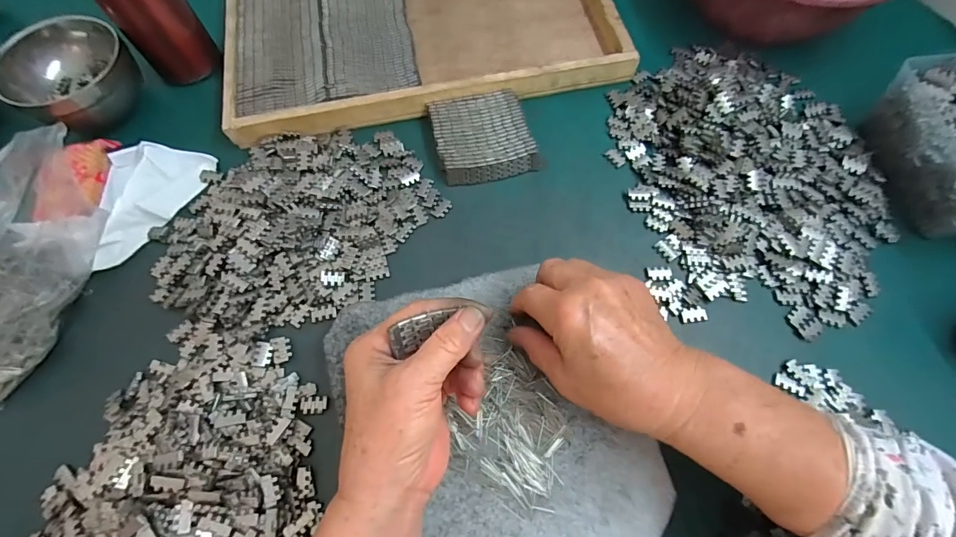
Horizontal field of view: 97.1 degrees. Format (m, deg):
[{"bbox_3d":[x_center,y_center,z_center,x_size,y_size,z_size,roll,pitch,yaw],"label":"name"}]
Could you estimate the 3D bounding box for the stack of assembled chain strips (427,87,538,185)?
[{"bbox_3d":[0.004,-0.124,0.396,0.086,0.017,0.087,-14,70,-6],"label":"stack of assembled chain strips"}]

